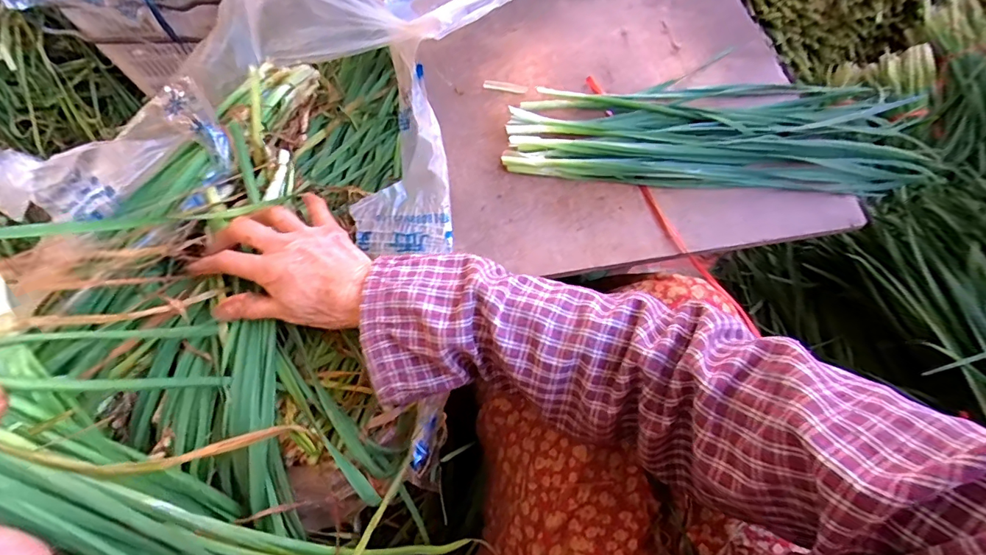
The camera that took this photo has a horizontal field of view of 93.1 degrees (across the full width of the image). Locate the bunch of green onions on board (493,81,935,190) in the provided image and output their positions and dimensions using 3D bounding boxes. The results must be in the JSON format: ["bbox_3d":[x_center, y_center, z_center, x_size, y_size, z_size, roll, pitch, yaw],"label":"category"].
[{"bbox_3d":[0.276,-0.160,0.543,0.531,0.066,0.158,-8,67,-5],"label":"bunch of green onions on board"}]

